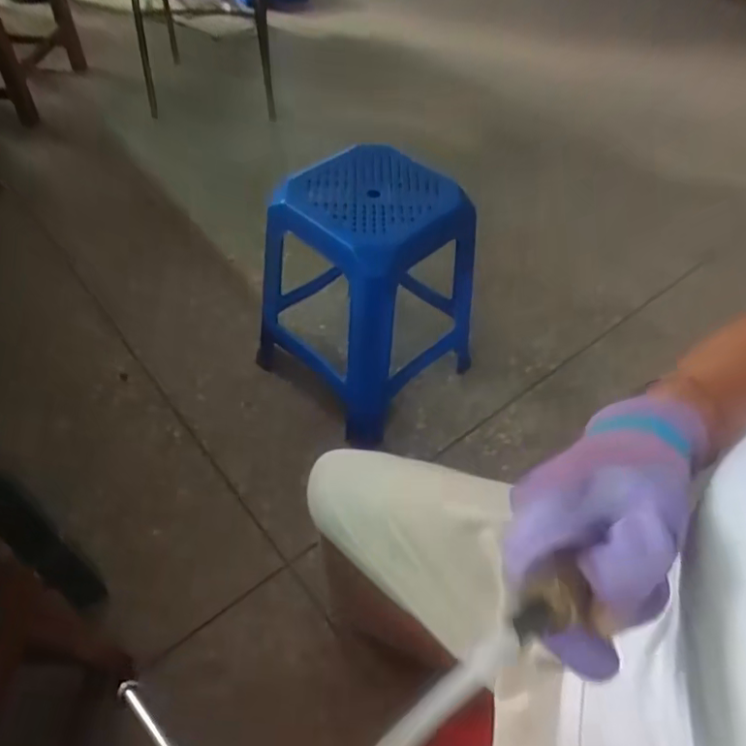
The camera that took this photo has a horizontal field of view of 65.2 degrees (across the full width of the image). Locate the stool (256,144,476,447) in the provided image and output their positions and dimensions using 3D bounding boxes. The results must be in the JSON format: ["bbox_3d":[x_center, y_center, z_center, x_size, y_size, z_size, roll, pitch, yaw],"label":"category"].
[{"bbox_3d":[-0.025,-0.178,1.144,0.368,0.466,0.344,-37,60,-21],"label":"stool"}]

